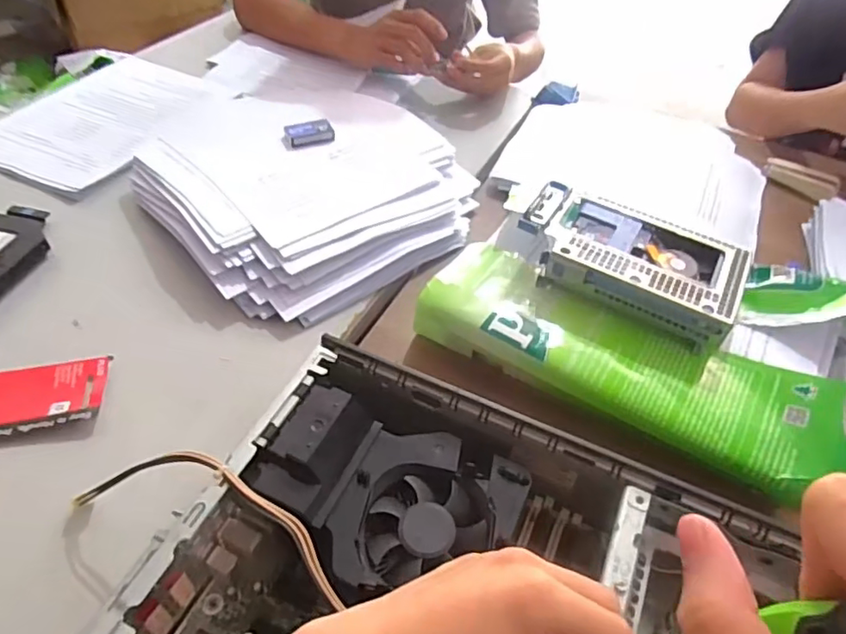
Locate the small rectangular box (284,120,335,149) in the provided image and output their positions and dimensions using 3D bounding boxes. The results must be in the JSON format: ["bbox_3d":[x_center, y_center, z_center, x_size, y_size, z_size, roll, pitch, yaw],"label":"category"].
[{"bbox_3d":[-0.130,-0.210,0.666,0.054,0.015,0.027,-16,50,-20],"label":"small rectangular box"}]

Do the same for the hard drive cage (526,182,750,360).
[{"bbox_3d":[0.187,-0.052,0.527,0.193,0.051,0.116,26,49,19],"label":"hard drive cage"}]

